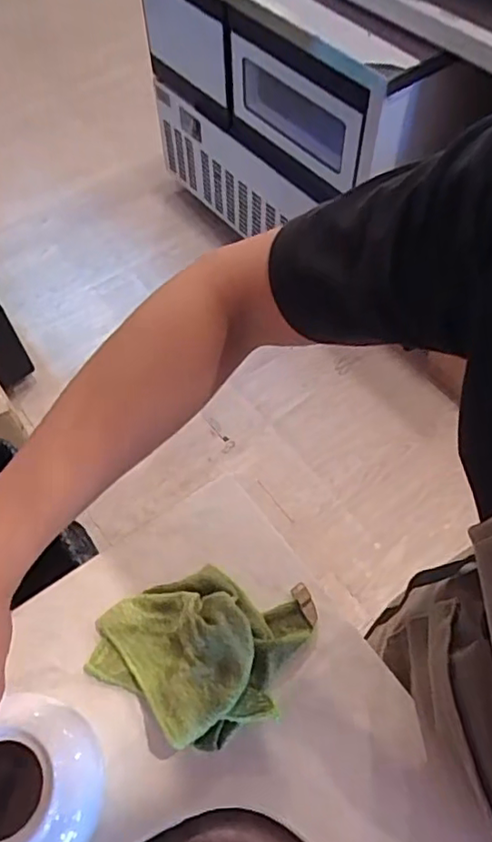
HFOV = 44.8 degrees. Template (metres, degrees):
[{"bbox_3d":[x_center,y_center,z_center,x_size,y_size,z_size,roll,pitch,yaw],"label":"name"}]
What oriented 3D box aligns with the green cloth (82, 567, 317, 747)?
[{"bbox_3d":[-0.046,0.191,0.506,0.166,0.052,0.132,17,60,12],"label":"green cloth"}]

